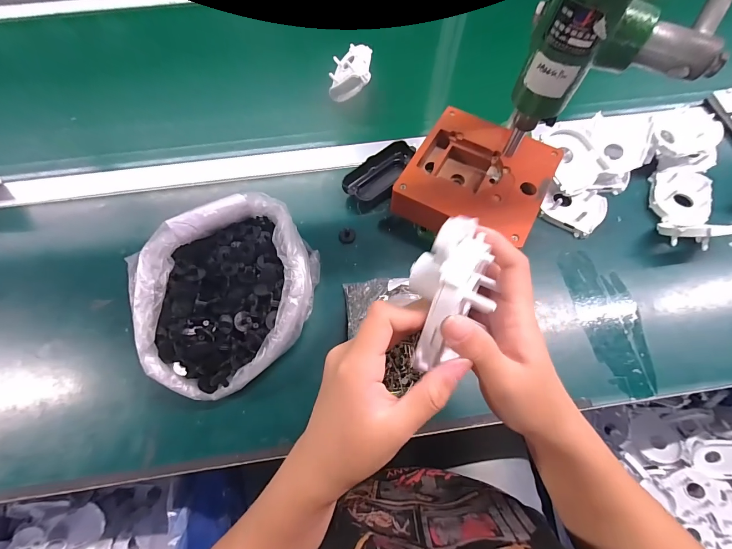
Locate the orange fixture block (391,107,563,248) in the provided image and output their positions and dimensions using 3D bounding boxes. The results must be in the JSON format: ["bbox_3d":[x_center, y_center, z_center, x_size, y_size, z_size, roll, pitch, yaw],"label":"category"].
[{"bbox_3d":[0.129,-0.112,0.388,0.152,0.044,0.154,26,69,11],"label":"orange fixture block"}]

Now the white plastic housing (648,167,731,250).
[{"bbox_3d":[0.405,-0.086,0.416,0.075,0.058,0.127,6,67,3],"label":"white plastic housing"}]

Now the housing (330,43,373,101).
[{"bbox_3d":[-0.020,-0.304,0.508,0.065,0.038,0.074,0,69,37],"label":"housing"}]

